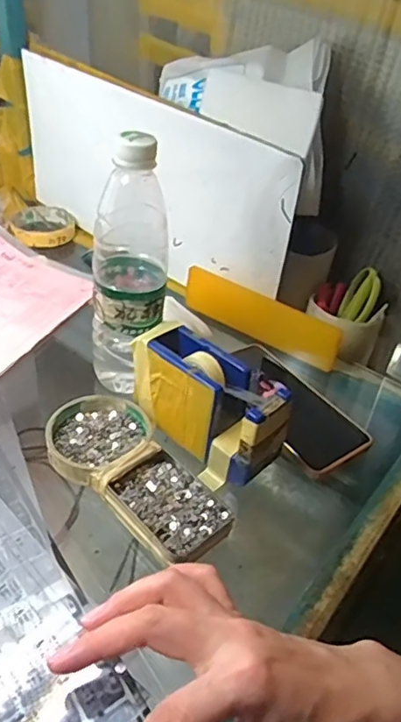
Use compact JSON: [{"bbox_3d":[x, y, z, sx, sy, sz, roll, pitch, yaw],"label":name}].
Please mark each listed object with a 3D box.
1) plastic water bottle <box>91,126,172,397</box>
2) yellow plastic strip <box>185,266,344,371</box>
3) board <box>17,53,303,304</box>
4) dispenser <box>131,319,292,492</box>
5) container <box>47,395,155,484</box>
[{"bbox_3d":[-0.060,-0.074,0.476,0.062,0.222,0.076,-1,38,-8],"label":"plastic water bottle"},{"bbox_3d":[0.064,-0.049,0.613,0.183,0.054,0.007,27,42,19],"label":"yellow plastic strip"},{"bbox_3d":[-0.071,-0.214,0.652,0.403,0.180,0.016,30,44,28],"label":"board"},{"bbox_3d":[0.006,0.032,0.460,0.056,0.074,0.135,-27,48,-35],"label":"dispenser"},{"bbox_3d":[-0.083,0.060,0.462,0.077,0.016,0.088,32,45,30],"label":"container"}]

